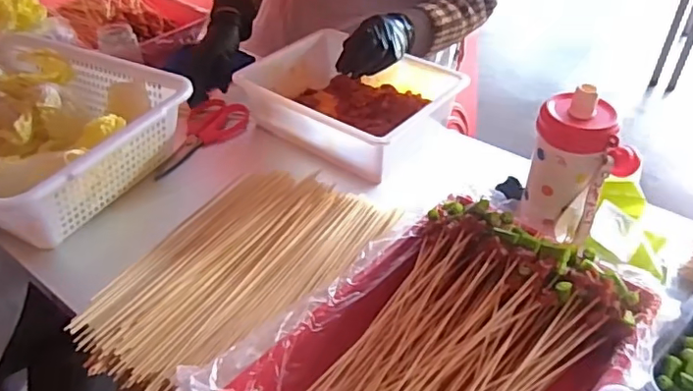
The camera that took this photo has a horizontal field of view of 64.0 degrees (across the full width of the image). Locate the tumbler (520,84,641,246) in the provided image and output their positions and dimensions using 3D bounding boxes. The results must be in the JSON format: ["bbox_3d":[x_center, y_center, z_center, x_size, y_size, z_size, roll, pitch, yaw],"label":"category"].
[{"bbox_3d":[0.259,-0.029,0.623,0.075,0.165,0.091,-20,44,-21],"label":"tumbler"}]

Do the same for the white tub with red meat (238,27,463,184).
[{"bbox_3d":[0.007,-0.160,0.917,0.305,0.086,0.245,28,49,30],"label":"white tub with red meat"}]

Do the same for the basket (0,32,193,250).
[{"bbox_3d":[-0.468,-0.086,0.816,0.404,0.137,0.317,20,45,23],"label":"basket"}]

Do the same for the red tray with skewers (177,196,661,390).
[{"bbox_3d":[0.080,0.149,0.529,0.432,0.107,0.259,-28,47,-27],"label":"red tray with skewers"}]

